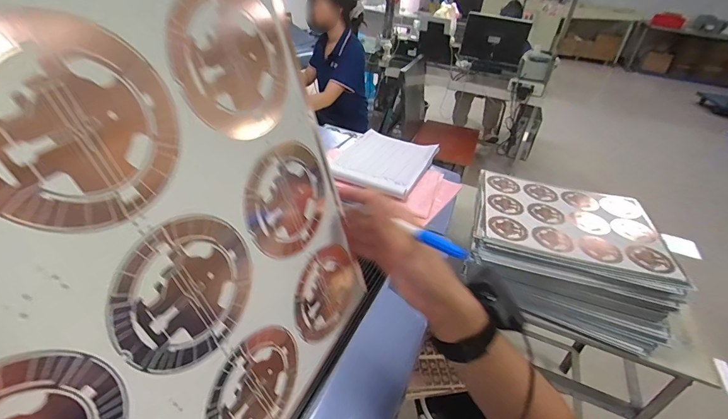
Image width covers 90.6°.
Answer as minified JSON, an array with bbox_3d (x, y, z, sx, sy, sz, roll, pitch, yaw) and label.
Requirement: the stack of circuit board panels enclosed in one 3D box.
[{"bbox_3d":[0.490,0.102,0.917,0.422,0.179,0.357,14,34,12],"label":"stack of circuit board panels"}]

